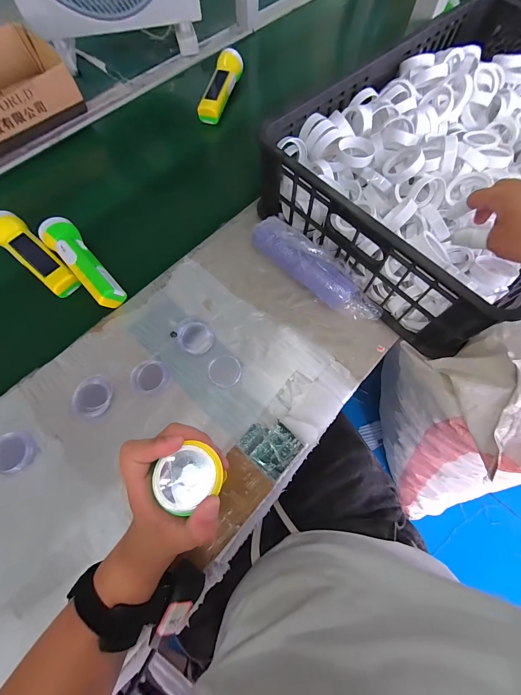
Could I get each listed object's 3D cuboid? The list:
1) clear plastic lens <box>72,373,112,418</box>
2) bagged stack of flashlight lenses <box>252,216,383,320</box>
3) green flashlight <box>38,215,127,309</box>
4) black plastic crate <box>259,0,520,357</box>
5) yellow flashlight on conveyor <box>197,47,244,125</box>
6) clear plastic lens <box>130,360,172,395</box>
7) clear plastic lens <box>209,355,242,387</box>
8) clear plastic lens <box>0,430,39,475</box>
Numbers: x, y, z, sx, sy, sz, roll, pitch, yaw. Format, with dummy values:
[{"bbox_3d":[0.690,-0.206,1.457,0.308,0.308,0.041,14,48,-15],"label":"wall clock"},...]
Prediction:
[{"bbox_3d":[-0.218,0.063,0.389,0.047,0.009,0.051,0,69,0],"label":"clear plastic lens"},{"bbox_3d":[0.083,-0.118,0.447,0.224,0.058,0.057,42,74,14],"label":"bagged stack of flashlight lenses"},{"bbox_3d":[-0.272,-0.131,0.454,0.050,0.045,0.168,-39,74,-14],"label":"green flashlight"},{"bbox_3d":[0.316,-0.299,0.472,0.538,0.125,0.379,-42,74,-15],"label":"black plastic crate"},{"bbox_3d":[-0.085,-0.541,0.617,0.058,0.044,0.157,16,70,6],"label":"yellow flashlight on conveyor"},{"bbox_3d":[-0.147,0.039,0.402,0.051,0.007,0.046,7,69,2],"label":"clear plastic lens"},{"bbox_3d":[-0.049,0.033,0.416,0.044,0.004,0.044,0,69,0],"label":"clear plastic lens"},{"bbox_3d":[-0.302,0.129,0.364,0.051,0.017,0.046,-13,69,-5],"label":"clear plastic lens"}]

